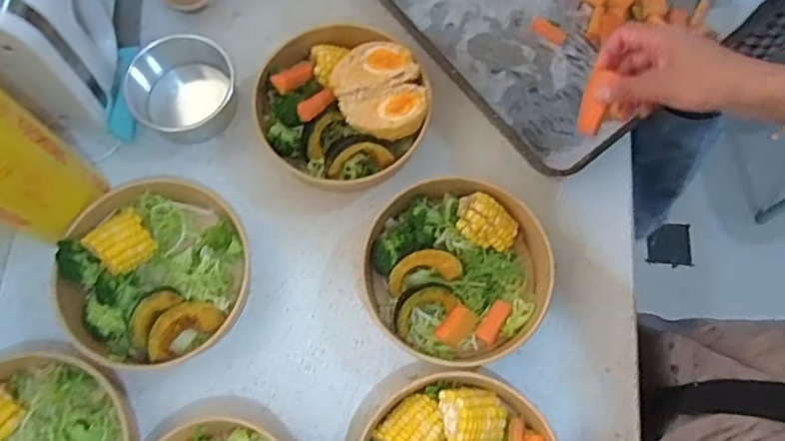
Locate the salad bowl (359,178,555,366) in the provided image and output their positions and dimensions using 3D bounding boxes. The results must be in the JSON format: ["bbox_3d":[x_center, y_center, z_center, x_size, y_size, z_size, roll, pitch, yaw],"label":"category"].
[{"bbox_3d":[0.063,0.048,0.582,0.176,0.056,0.164,0,72,-2],"label":"salad bowl"}]

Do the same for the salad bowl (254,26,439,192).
[{"bbox_3d":[-0.051,-0.116,0.621,0.163,0.056,0.160,0,72,-2],"label":"salad bowl"}]

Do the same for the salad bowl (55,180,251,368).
[{"bbox_3d":[-0.222,0.049,0.578,0.169,0.053,0.168,0,72,-2],"label":"salad bowl"}]

